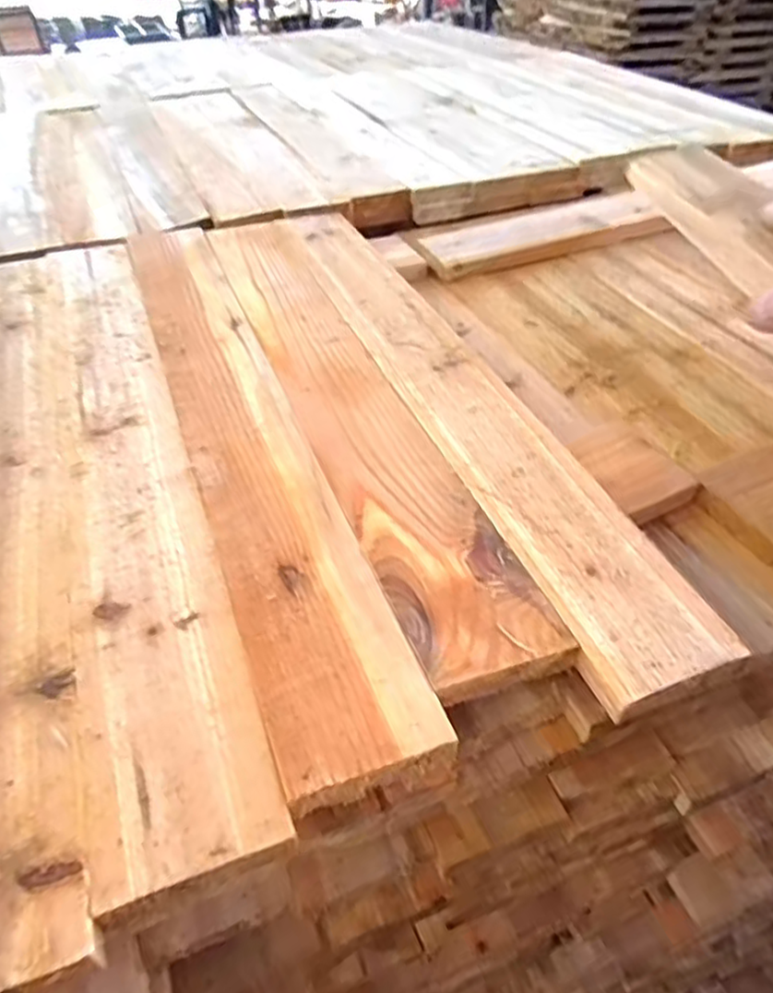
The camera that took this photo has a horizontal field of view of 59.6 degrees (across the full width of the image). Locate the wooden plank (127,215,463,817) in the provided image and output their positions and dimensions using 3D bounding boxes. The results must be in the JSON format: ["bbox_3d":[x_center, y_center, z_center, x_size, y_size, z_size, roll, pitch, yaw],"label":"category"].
[{"bbox_3d":[-0.090,-0.054,0.392,0.062,0.015,0.474,-15,44,-17],"label":"wooden plank"}]

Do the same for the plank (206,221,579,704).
[{"bbox_3d":[-0.035,-0.075,0.416,0.063,0.012,0.456,-14,44,-16],"label":"plank"}]

